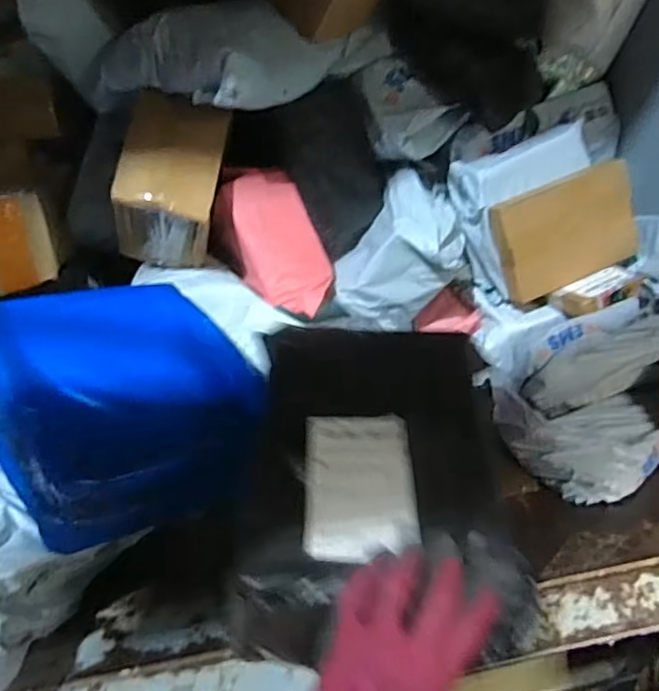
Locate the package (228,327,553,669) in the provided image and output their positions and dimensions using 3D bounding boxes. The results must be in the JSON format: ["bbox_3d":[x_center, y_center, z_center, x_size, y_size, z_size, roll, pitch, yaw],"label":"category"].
[{"bbox_3d":[0.038,0.098,0.481,0.197,0.064,0.277,-2,41,2],"label":"package"}]

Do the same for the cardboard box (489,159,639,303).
[{"bbox_3d":[0.335,-0.161,0.827,0.204,0.150,0.029,-19,24,-1],"label":"cardboard box"}]

